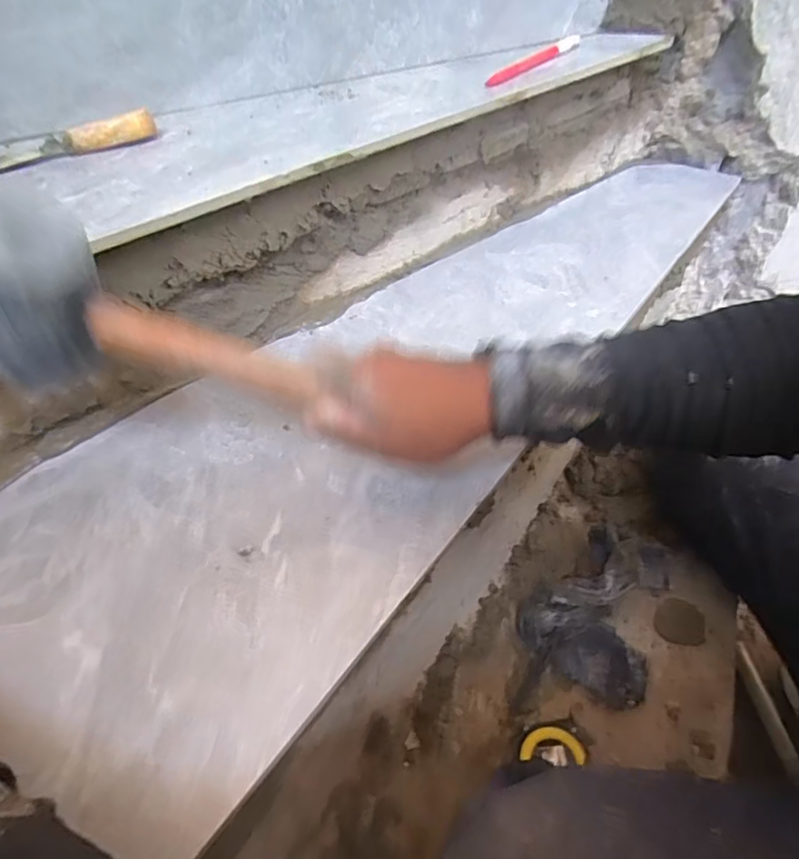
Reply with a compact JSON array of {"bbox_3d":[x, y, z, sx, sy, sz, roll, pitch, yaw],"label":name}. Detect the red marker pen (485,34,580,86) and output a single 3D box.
[{"bbox_3d":[0.131,-0.363,0.517,0.144,0.016,0.012,-36,56,-23],"label":"red marker pen"}]

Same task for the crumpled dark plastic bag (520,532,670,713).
[{"bbox_3d":[0.214,0.181,0.566,0.134,0.058,0.178,19,54,22],"label":"crumpled dark plastic bag"}]

